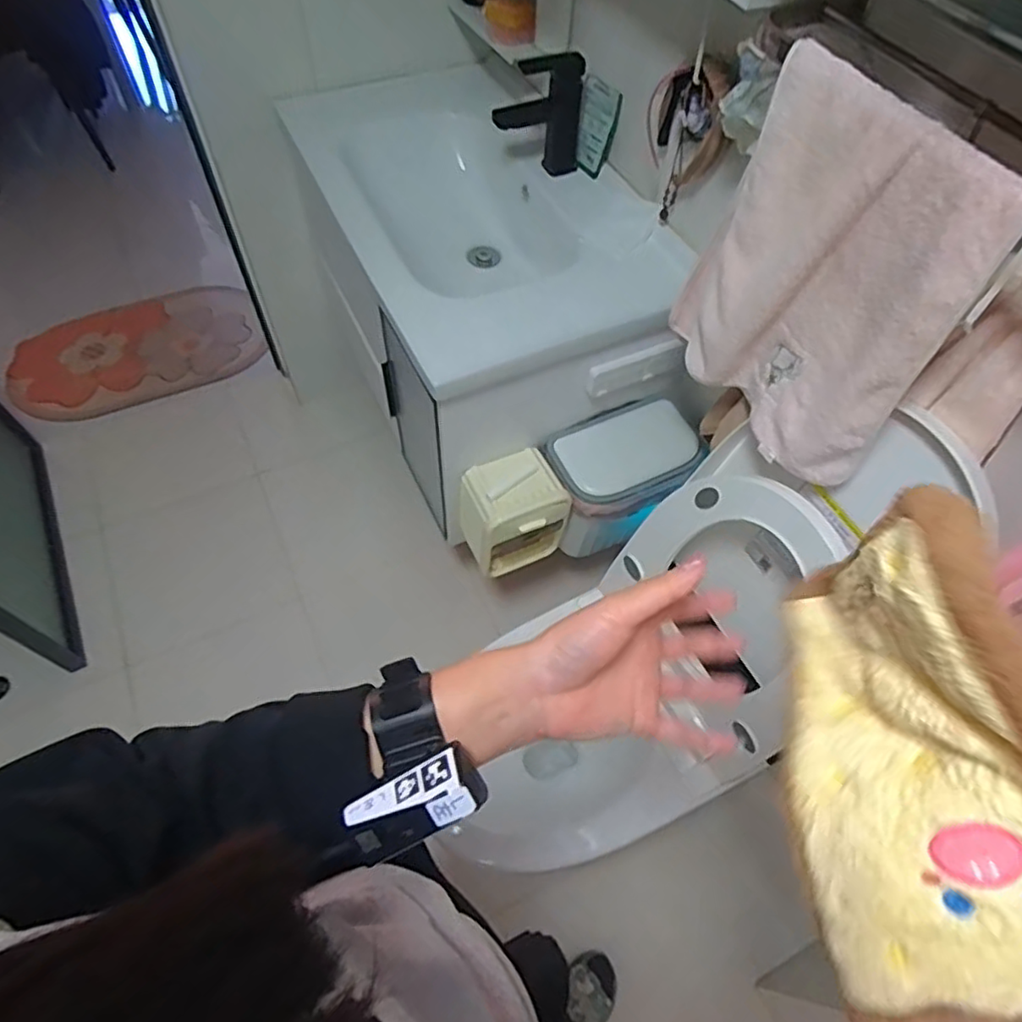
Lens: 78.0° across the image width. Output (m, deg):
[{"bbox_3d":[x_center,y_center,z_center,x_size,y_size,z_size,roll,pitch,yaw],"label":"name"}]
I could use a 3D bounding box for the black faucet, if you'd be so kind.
[{"bbox_3d":[0.046,-0.675,1.084,0.153,0.170,0.050,-2,59,-4],"label":"black faucet"}]

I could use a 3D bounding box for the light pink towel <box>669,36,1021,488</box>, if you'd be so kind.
[{"bbox_3d":[0.299,-0.221,0.644,0.064,0.340,0.288,-17,61,-13],"label":"light pink towel"}]

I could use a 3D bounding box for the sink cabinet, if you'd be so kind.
[{"bbox_3d":[-0.063,-0.445,1.204,0.461,0.440,0.723,-19,61,-14],"label":"sink cabinet"}]

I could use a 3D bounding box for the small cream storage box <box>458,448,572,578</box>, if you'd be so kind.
[{"bbox_3d":[0.005,0.012,1.123,0.163,0.198,0.132,-22,62,-15],"label":"small cream storage box"}]

